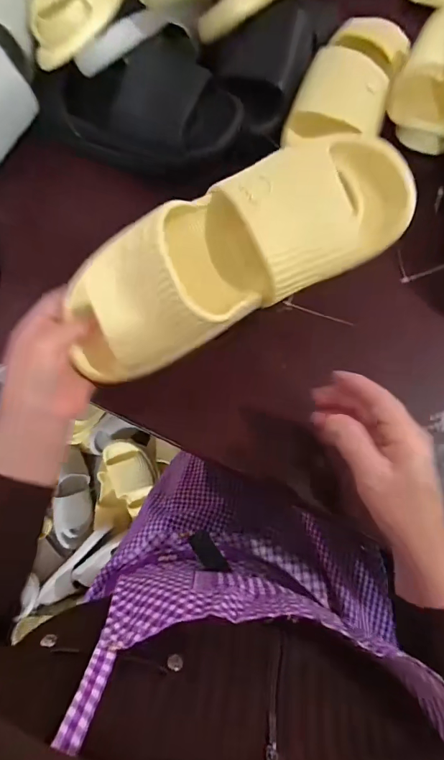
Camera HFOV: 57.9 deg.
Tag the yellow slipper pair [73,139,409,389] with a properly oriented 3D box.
[{"bbox_3d":[0.004,-0.098,0.308,0.286,0.073,0.096,-27,72,4],"label":"yellow slipper pair"}]

